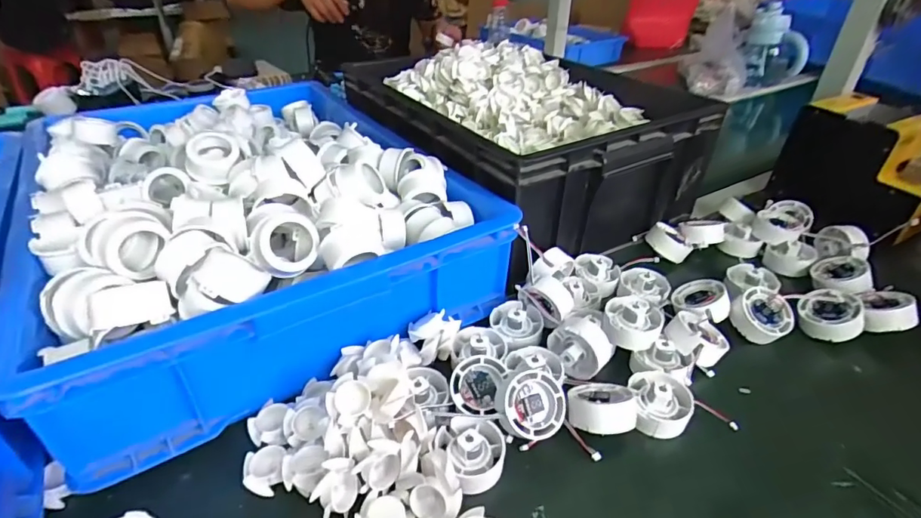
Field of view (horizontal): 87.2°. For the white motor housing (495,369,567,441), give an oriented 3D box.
[{"bbox_3d":[0.058,0.123,0.405,0.054,0.023,0.057,29,69,-6],"label":"white motor housing"}]

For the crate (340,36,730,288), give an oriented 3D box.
[{"bbox_3d":[0.070,-0.187,0.694,0.319,0.165,0.432,-22,42,-29],"label":"crate"}]

